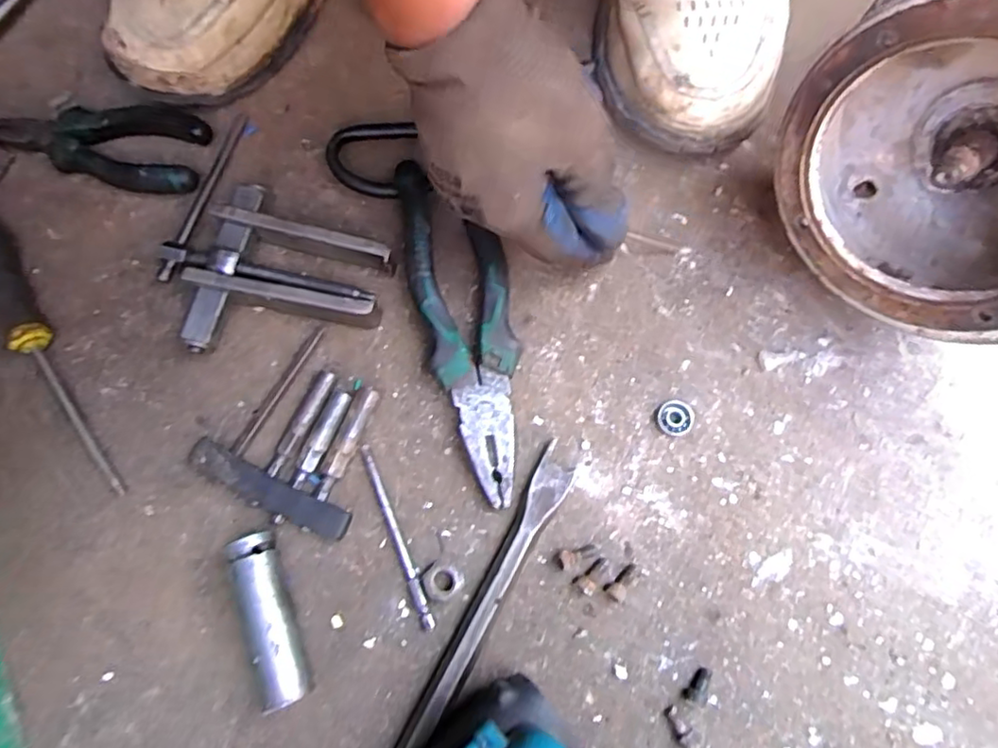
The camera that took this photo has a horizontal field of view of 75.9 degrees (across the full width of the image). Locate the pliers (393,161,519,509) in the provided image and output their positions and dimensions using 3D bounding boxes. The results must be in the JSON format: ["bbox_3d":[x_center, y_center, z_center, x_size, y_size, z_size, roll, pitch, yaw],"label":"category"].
[{"bbox_3d":[-0.017,-0.025,0.348,0.050,0.029,0.186,-10,76,-2],"label":"pliers"}]

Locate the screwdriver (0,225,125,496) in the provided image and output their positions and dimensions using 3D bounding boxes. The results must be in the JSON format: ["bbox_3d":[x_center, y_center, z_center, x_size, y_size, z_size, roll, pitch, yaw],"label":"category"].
[{"bbox_3d":[-0.256,-0.021,0.353,0.026,0.022,0.199,-36,78,-8],"label":"screwdriver"}]

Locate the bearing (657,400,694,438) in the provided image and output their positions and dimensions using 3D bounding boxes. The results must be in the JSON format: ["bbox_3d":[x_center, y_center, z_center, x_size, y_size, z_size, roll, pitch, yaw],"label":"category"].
[{"bbox_3d":[0.095,0.024,0.346,0.019,0.006,0.019,0,76,1],"label":"bearing"}]

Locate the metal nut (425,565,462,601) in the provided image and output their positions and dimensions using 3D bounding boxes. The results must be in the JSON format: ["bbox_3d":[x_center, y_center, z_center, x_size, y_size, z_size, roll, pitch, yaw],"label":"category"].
[{"bbox_3d":[-0.028,0.106,0.325,0.019,0.009,0.016,-38,79,-8],"label":"metal nut"}]

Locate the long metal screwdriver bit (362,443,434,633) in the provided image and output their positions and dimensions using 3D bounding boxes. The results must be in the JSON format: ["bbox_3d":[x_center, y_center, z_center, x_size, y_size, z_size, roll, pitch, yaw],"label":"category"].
[{"bbox_3d":[-0.054,0.084,0.333,0.007,0.006,0.099,-22,77,-5],"label":"long metal screwdriver bit"}]

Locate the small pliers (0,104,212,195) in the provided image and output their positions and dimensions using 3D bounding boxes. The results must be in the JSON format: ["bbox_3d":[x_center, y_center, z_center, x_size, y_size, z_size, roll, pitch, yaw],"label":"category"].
[{"bbox_3d":[-0.248,-0.143,0.389,0.140,0.019,0.052,11,77,3],"label":"small pliers"}]

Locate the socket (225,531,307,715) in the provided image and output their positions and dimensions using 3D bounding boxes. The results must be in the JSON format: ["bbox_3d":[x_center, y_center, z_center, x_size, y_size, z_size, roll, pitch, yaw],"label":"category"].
[{"bbox_3d":[-0.112,0.119,0.315,0.024,0.025,0.080,-16,76,-3],"label":"socket"}]

